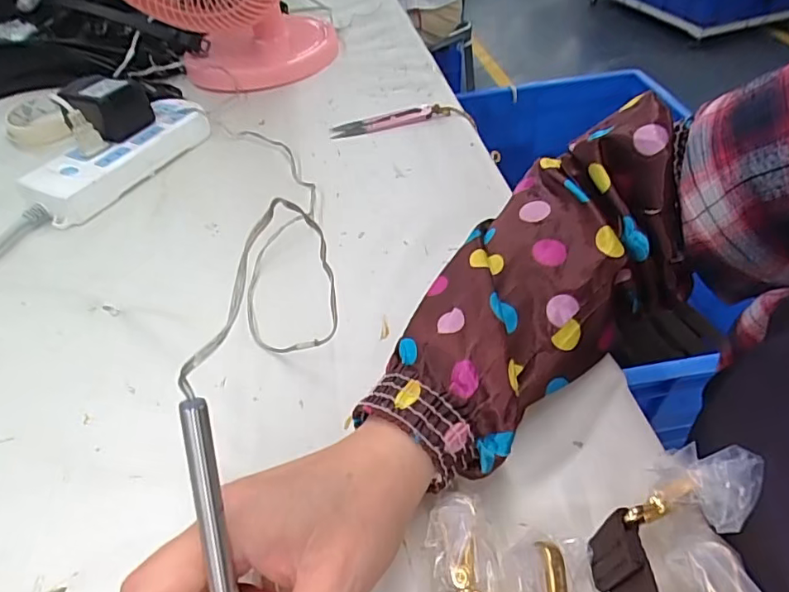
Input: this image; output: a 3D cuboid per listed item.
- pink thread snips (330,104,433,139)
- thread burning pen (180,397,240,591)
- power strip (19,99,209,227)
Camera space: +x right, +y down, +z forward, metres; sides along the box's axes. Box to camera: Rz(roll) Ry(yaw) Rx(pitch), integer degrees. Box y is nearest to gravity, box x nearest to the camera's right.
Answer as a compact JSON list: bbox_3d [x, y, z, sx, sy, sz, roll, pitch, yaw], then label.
[{"bbox_3d":[-0.012,-0.175,0.541,0.101,0.013,0.026,-10,44,-5],"label":"pink thread snips"},{"bbox_3d":[-0.058,0.095,0.181,0.009,0.124,0.008,-8,4,-3],"label":"thread burning pen"},{"bbox_3d":[-0.260,-0.136,0.517,0.063,0.031,0.178,20,49,24],"label":"power strip"}]

